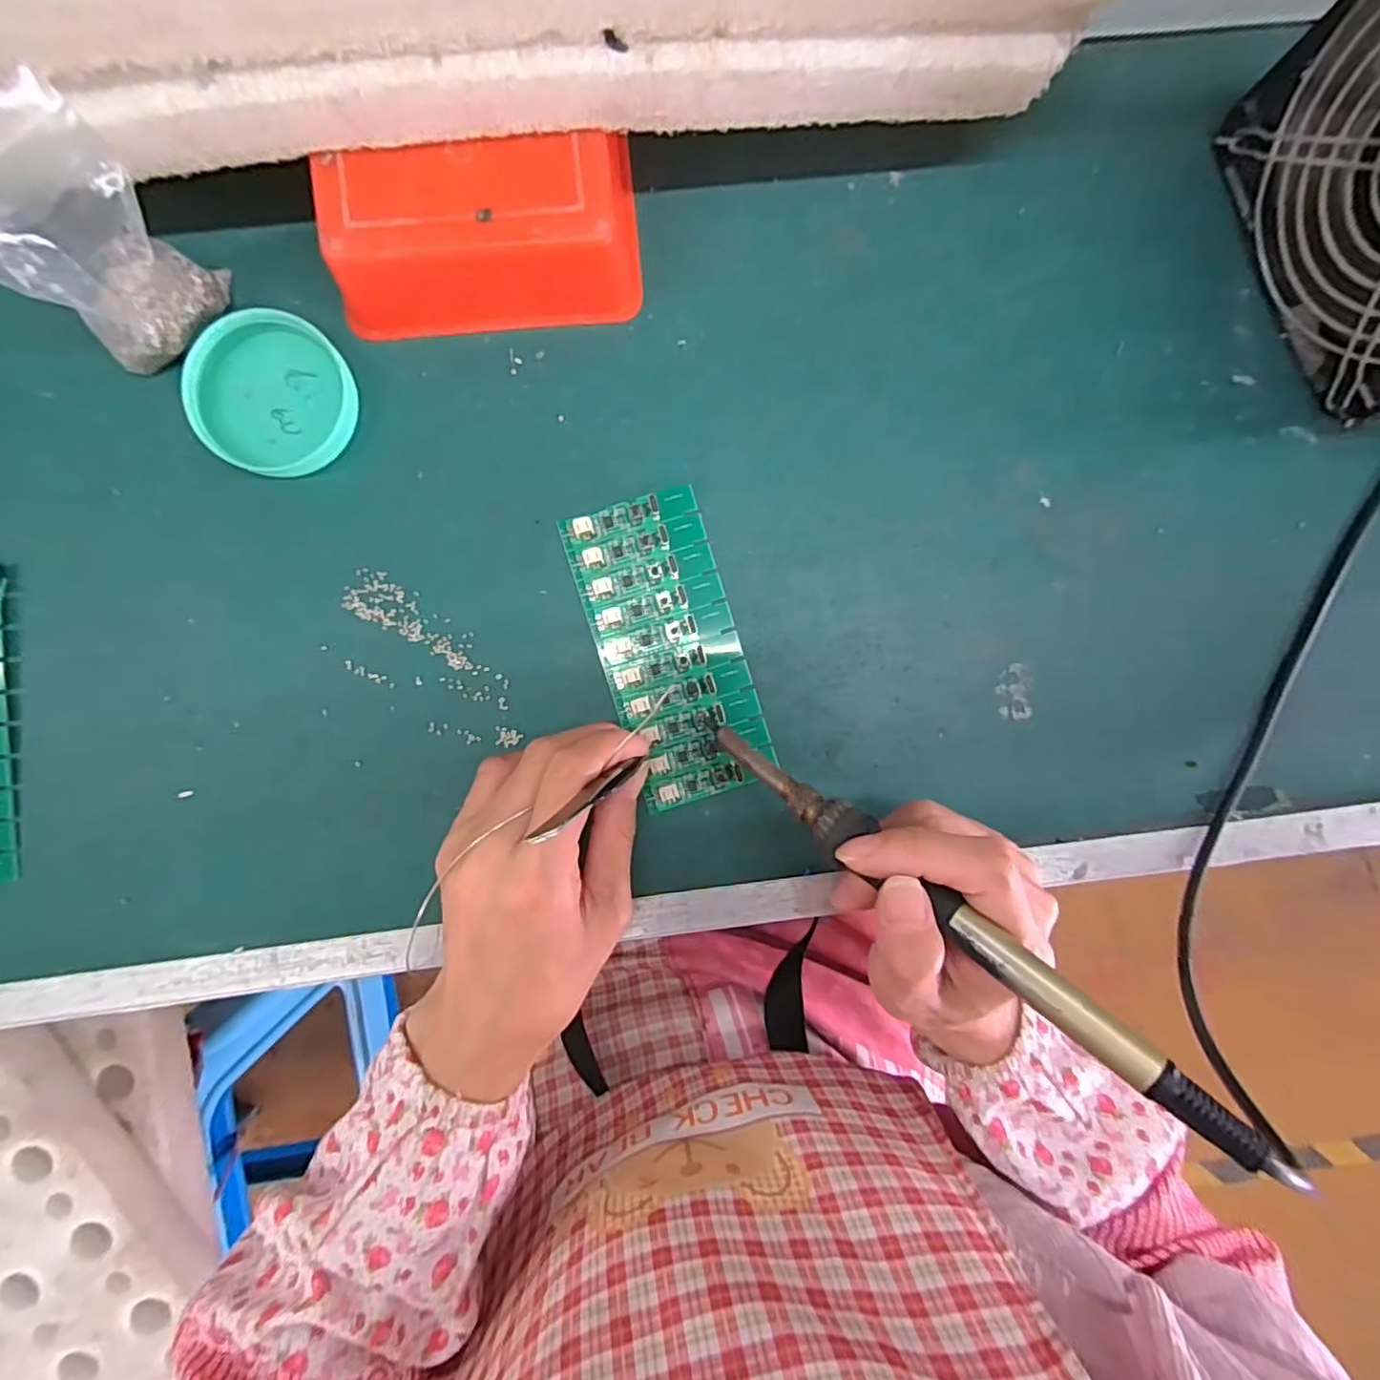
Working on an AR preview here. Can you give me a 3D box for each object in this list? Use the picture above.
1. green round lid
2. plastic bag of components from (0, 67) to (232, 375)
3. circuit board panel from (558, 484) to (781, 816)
[{"bbox_3d":[-0.182,-0.129,0.270,0.065,0.009,0.066,0,92,-3],"label":"green round lid"},{"bbox_3d":[-0.223,-0.160,0.229,0.064,0.078,0.031,-37,93,-1],"label":"plastic bag of components"},{"bbox_3d":[-0.008,-0.019,0.285,0.062,0.006,0.137,-18,93,-2],"label":"circuit board panel"}]

